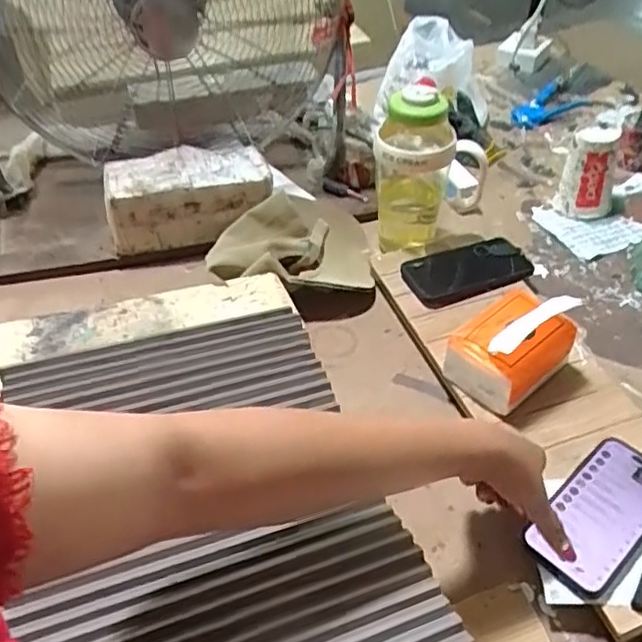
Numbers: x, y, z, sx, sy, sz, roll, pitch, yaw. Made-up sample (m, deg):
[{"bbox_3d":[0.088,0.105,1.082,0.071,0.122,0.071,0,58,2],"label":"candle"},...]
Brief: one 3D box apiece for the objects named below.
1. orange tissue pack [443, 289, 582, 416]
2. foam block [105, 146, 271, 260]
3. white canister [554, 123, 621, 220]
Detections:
[{"bbox_3d":[0.204,0.018,0.681,0.124,0.090,0.112,-35,49,-24],"label":"orange tissue pack"},{"bbox_3d":[-0.179,-0.164,0.869,0.223,0.110,0.093,-13,44,-4],"label":"foam block"},{"bbox_3d":[0.396,-0.220,0.930,0.077,0.131,0.082,12,48,21],"label":"white canister"}]

